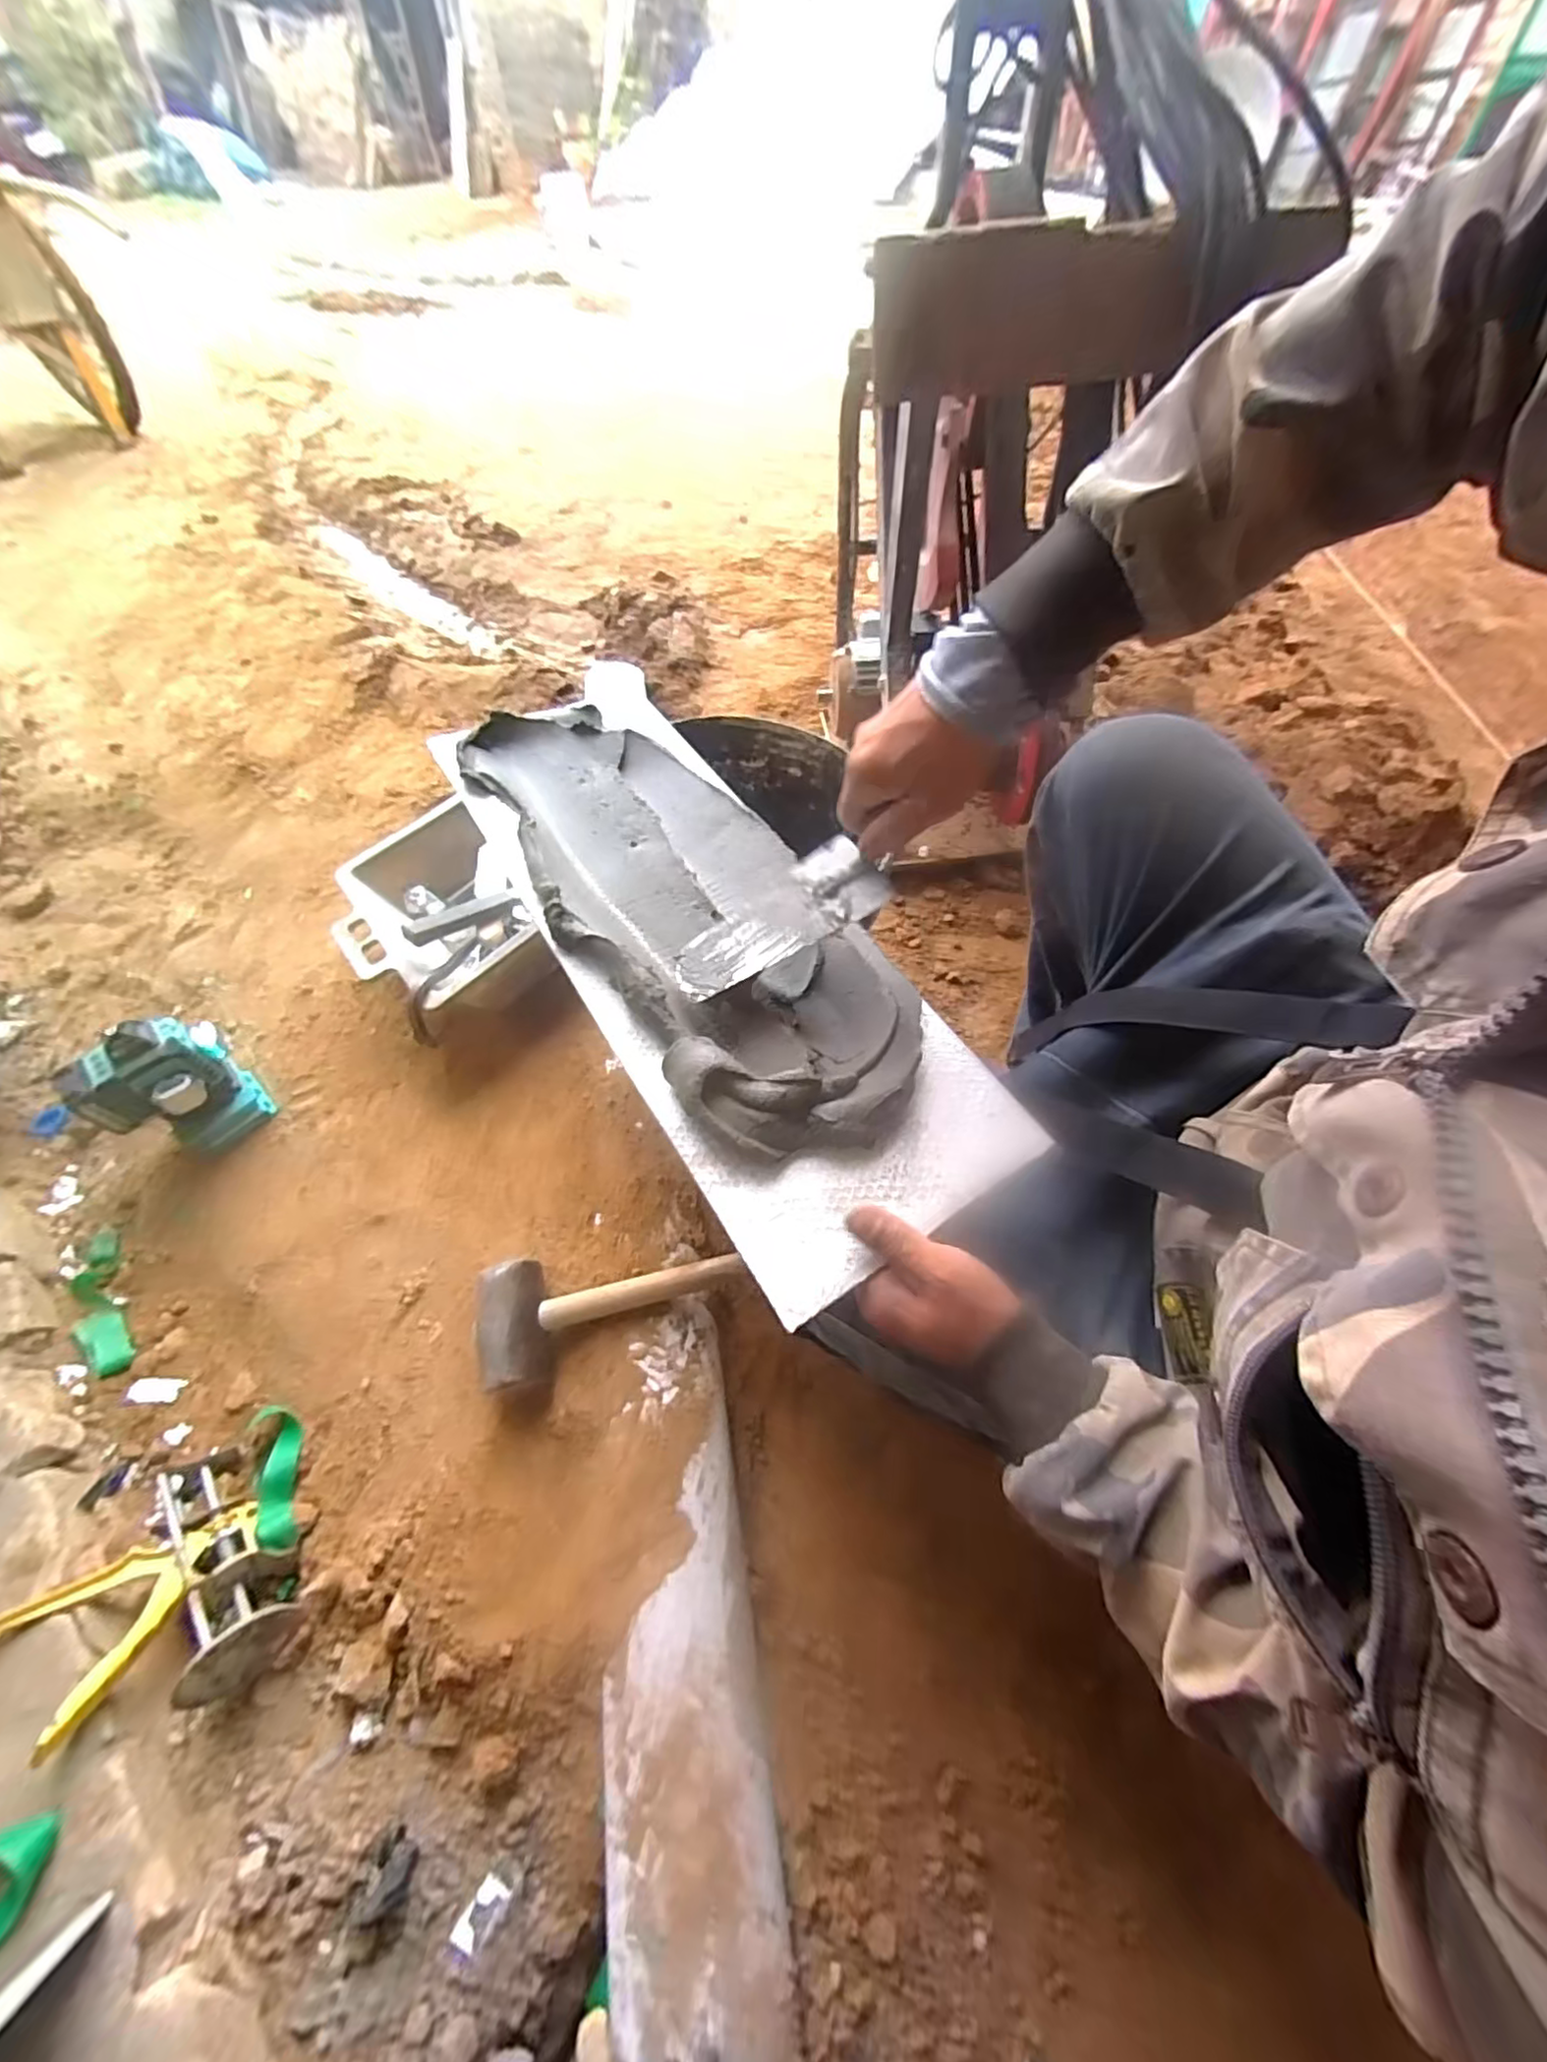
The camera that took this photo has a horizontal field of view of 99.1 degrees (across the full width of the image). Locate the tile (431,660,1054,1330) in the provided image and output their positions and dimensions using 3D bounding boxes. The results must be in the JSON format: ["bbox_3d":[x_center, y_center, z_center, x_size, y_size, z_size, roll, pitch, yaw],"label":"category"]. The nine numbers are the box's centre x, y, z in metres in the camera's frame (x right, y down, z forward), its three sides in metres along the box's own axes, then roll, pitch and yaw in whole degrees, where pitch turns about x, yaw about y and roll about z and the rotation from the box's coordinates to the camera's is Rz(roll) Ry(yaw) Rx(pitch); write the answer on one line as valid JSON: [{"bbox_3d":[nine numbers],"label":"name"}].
[{"bbox_3d":[-0.064,-0.098,0.502,0.215,0.046,0.580,-27,63,-17],"label":"tile"}]

